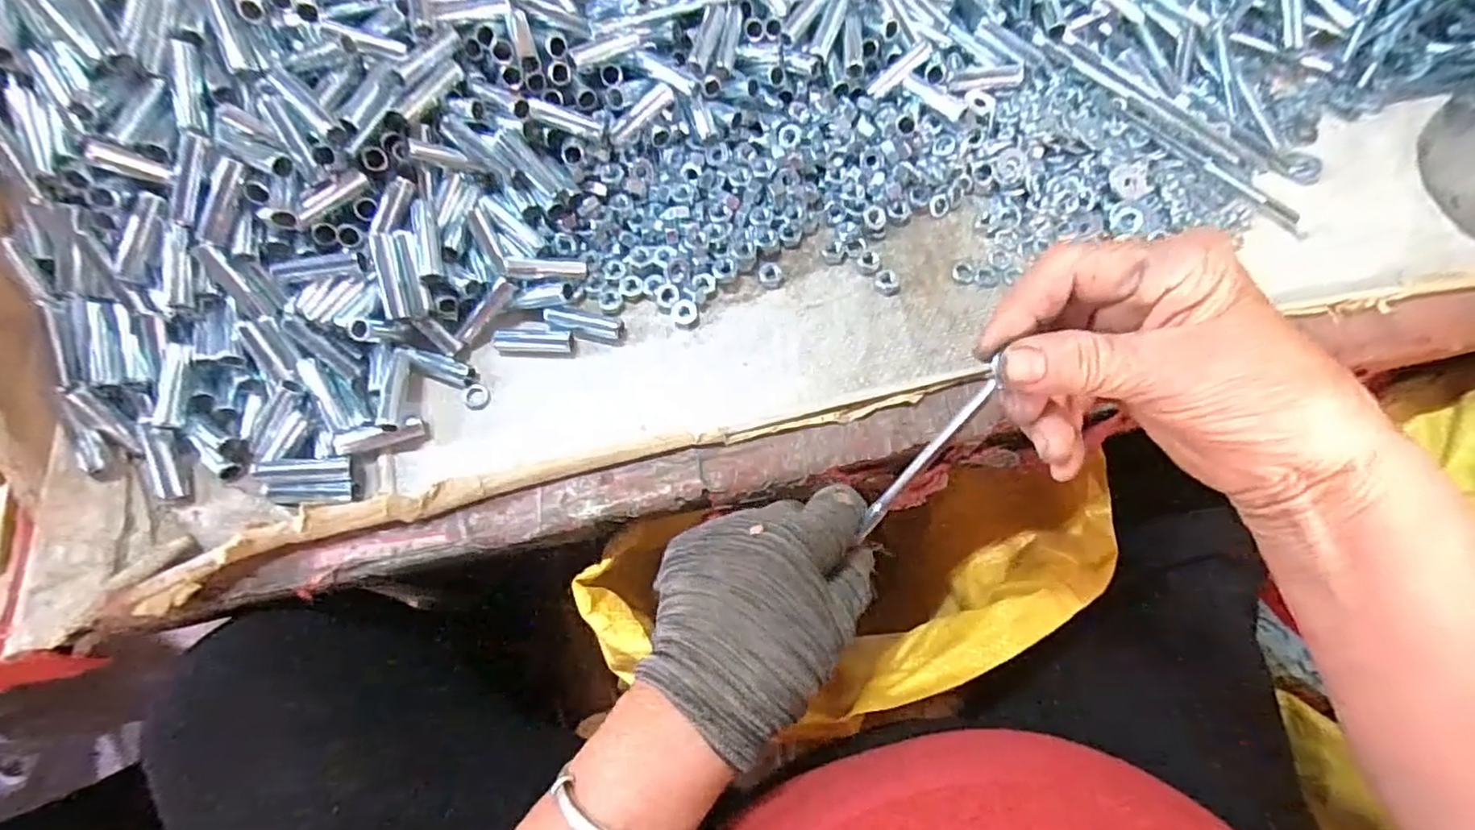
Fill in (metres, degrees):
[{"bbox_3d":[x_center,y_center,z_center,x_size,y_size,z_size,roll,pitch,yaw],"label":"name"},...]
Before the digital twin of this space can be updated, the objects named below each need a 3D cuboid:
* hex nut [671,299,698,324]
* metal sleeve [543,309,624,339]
[{"bbox_3d":[-0.030,-0.058,0.354,0.014,0.008,0.012,-4,71,-2],"label":"hex nut"},{"bbox_3d":[-0.084,-0.052,0.350,0.043,0.014,0.012,13,71,4],"label":"metal sleeve"}]

